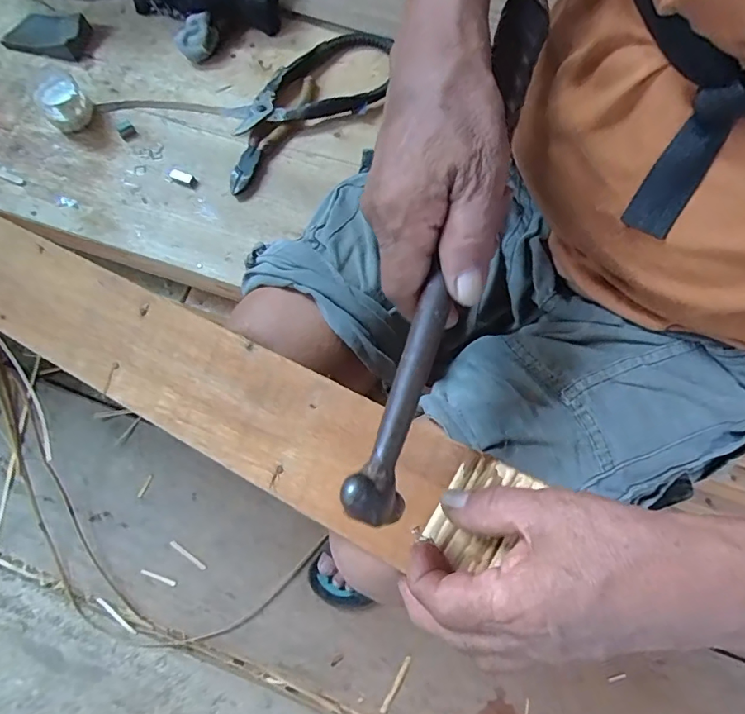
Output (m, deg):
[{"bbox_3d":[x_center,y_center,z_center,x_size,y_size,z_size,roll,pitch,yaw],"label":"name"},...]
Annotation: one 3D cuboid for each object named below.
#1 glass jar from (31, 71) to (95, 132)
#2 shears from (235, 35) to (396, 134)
[{"bbox_3d":[-0.345,-0.283,0.523,0.050,0.043,0.055,-36,79,-9],"label":"glass jar"},{"bbox_3d":[-0.067,-0.319,0.542,0.190,0.022,0.100,-14,76,-4],"label":"shears"}]

